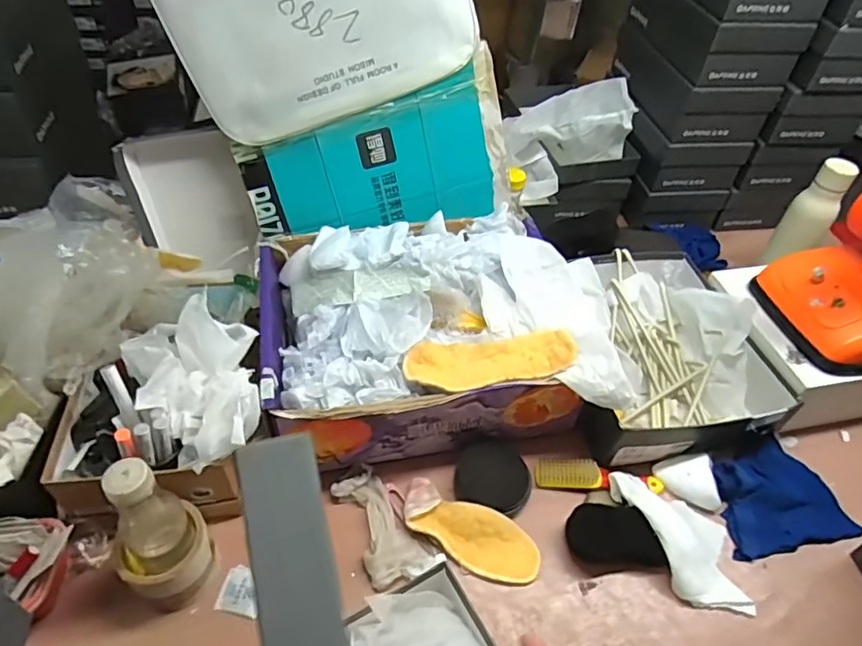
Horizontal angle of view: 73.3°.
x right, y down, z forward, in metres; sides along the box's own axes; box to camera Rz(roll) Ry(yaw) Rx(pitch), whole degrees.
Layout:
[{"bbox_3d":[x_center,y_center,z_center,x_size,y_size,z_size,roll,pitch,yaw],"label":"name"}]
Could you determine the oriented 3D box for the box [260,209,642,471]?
[{"bbox_3d":[-0.003,0.003,0.771,0.412,0.164,0.332,-7,48,-11],"label":"box"}]

